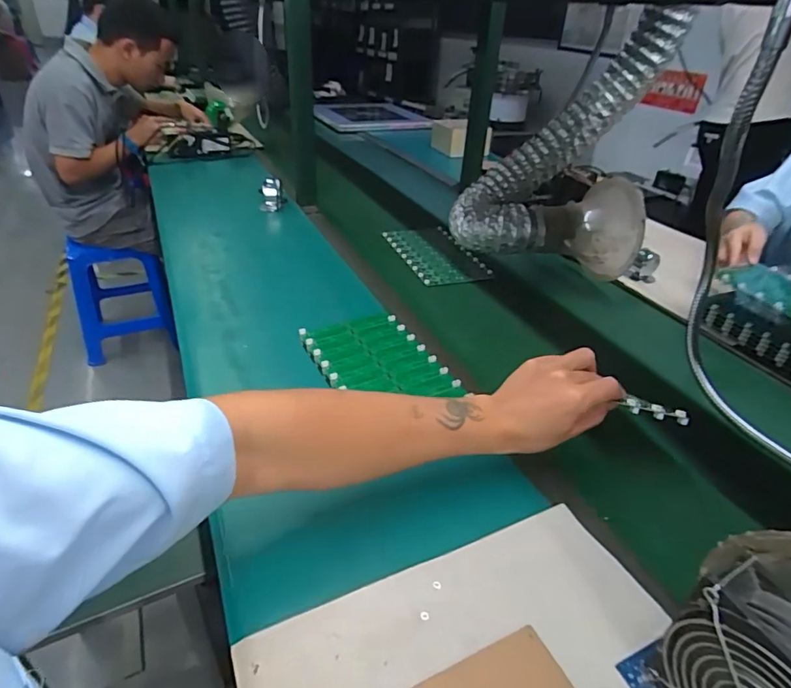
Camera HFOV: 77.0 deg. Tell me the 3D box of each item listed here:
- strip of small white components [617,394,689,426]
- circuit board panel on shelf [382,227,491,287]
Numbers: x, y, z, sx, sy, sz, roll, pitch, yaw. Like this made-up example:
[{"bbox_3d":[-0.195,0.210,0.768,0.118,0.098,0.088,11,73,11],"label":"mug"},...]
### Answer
[{"bbox_3d":[0.254,0.065,0.487,0.073,0.011,0.018,16,34,-8],"label":"strip of small white components"},{"bbox_3d":[0.076,-0.180,0.978,0.131,0.007,0.249,-9,36,-17],"label":"circuit board panel on shelf"}]

